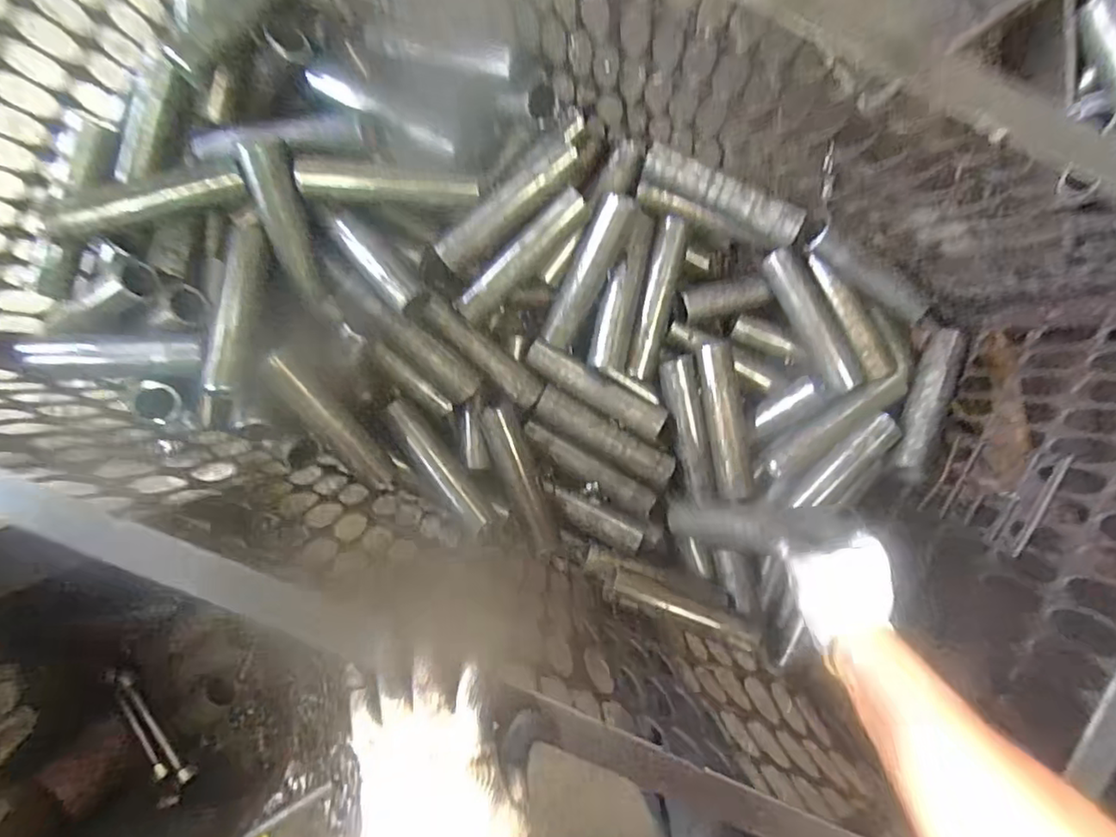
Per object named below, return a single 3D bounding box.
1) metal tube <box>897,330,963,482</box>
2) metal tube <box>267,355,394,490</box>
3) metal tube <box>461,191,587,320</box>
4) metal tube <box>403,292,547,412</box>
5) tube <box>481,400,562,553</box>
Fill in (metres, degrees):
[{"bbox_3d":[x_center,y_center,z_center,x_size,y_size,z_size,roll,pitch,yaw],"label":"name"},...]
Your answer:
[{"bbox_3d":[0.438,-0.019,0.737,0.030,0.028,0.190,23,78,-2],"label":"metal tube"},{"bbox_3d":[-0.247,0.014,0.681,0.030,0.027,0.193,-34,123,2],"label":"metal tube"},{"bbox_3d":[-0.041,-0.183,0.712,0.180,0.038,0.034,-44,93,2],"label":"metal tube"},{"bbox_3d":[-0.094,-0.080,0.736,0.183,0.036,0.039,40,93,-19],"label":"metal tube"},{"bbox_3d":[-0.043,0.073,0.756,0.039,0.043,0.189,-17,94,1],"label":"tube"}]

